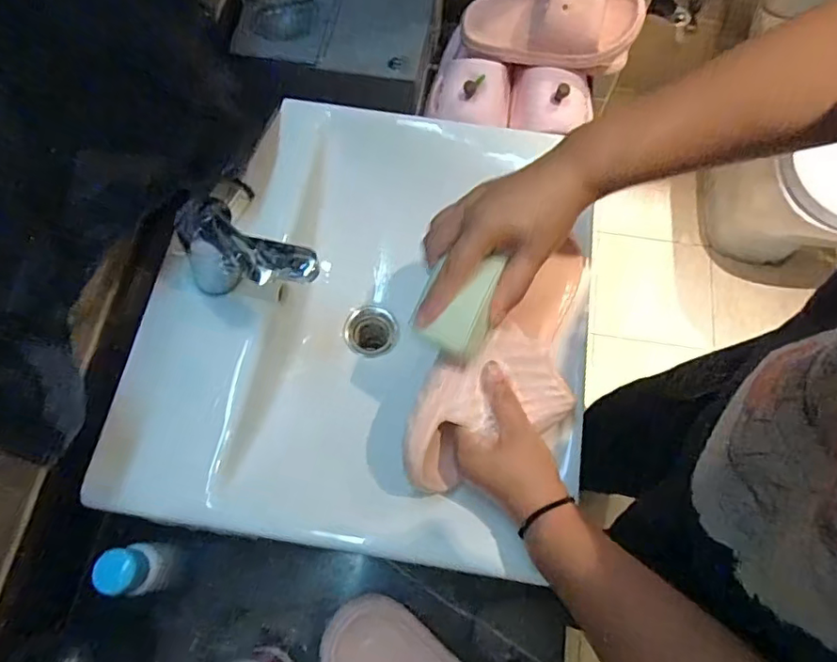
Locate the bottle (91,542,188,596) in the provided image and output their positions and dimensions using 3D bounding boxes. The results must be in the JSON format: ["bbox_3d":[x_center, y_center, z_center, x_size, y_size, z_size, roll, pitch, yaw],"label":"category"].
[{"bbox_3d":[-0.242,0.215,0.512,0.045,0.121,0.044,-3,69,-2],"label":"bottle"}]

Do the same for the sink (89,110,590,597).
[{"bbox_3d":[-0.050,-0.013,0.594,0.419,0.123,0.455,8,69,2],"label":"sink"}]

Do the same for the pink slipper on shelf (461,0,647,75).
[{"bbox_3d":[0.165,-0.387,0.696,0.212,0.102,0.078,12,30,3],"label":"pink slipper on shelf"}]

